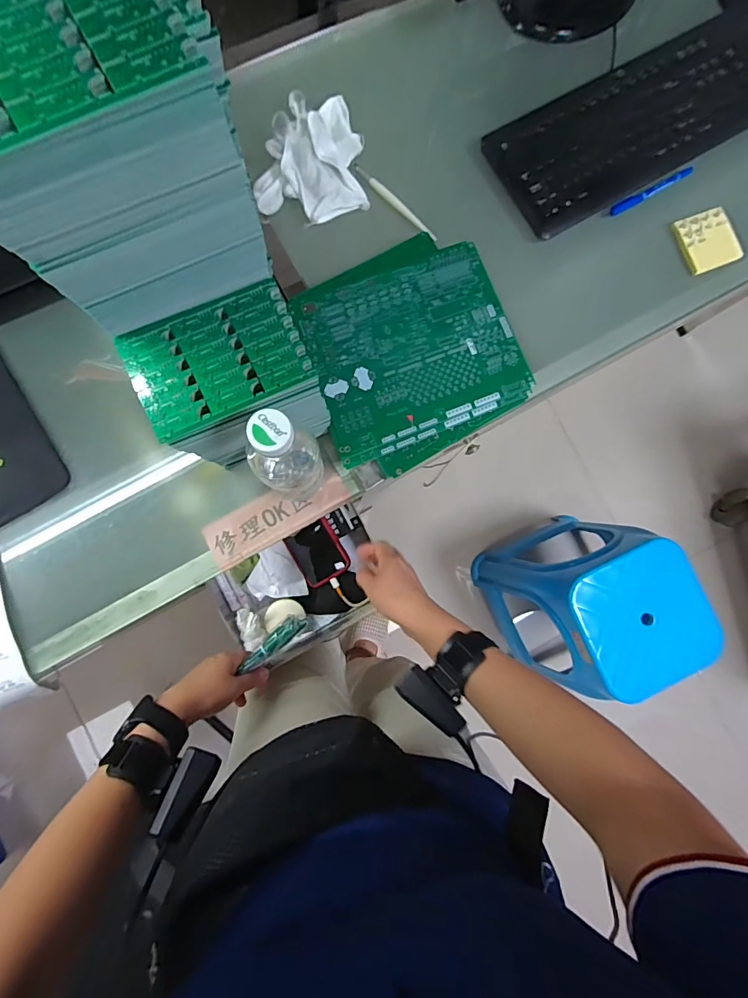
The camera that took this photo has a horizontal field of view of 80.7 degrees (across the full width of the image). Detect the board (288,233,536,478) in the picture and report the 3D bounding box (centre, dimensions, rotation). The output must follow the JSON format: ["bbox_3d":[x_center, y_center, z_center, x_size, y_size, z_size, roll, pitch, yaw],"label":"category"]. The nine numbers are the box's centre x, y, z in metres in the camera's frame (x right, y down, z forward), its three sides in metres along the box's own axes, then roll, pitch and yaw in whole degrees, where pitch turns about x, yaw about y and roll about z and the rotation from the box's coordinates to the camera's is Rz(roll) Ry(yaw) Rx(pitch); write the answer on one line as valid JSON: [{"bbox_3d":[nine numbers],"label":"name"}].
[{"bbox_3d":[0.047,-0.181,0.541,0.247,0.013,0.250,-22,87,-6],"label":"board"}]

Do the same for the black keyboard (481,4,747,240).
[{"bbox_3d":[0.391,-0.532,0.598,0.492,0.021,0.161,-31,88,-6],"label":"black keyboard"}]

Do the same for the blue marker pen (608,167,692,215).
[{"bbox_3d":[0.382,-0.420,0.603,0.135,0.016,0.012,-29,88,-6],"label":"blue marker pen"}]

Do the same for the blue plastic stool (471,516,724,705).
[{"bbox_3d":[0.503,0.246,1.085,0.327,0.430,0.326,-21,87,-5],"label":"blue plastic stool"}]

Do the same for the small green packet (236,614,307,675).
[{"bbox_3d":[-0.119,0.170,0.522,0.087,0.022,0.023,-41,89,-10],"label":"small green packet"}]

